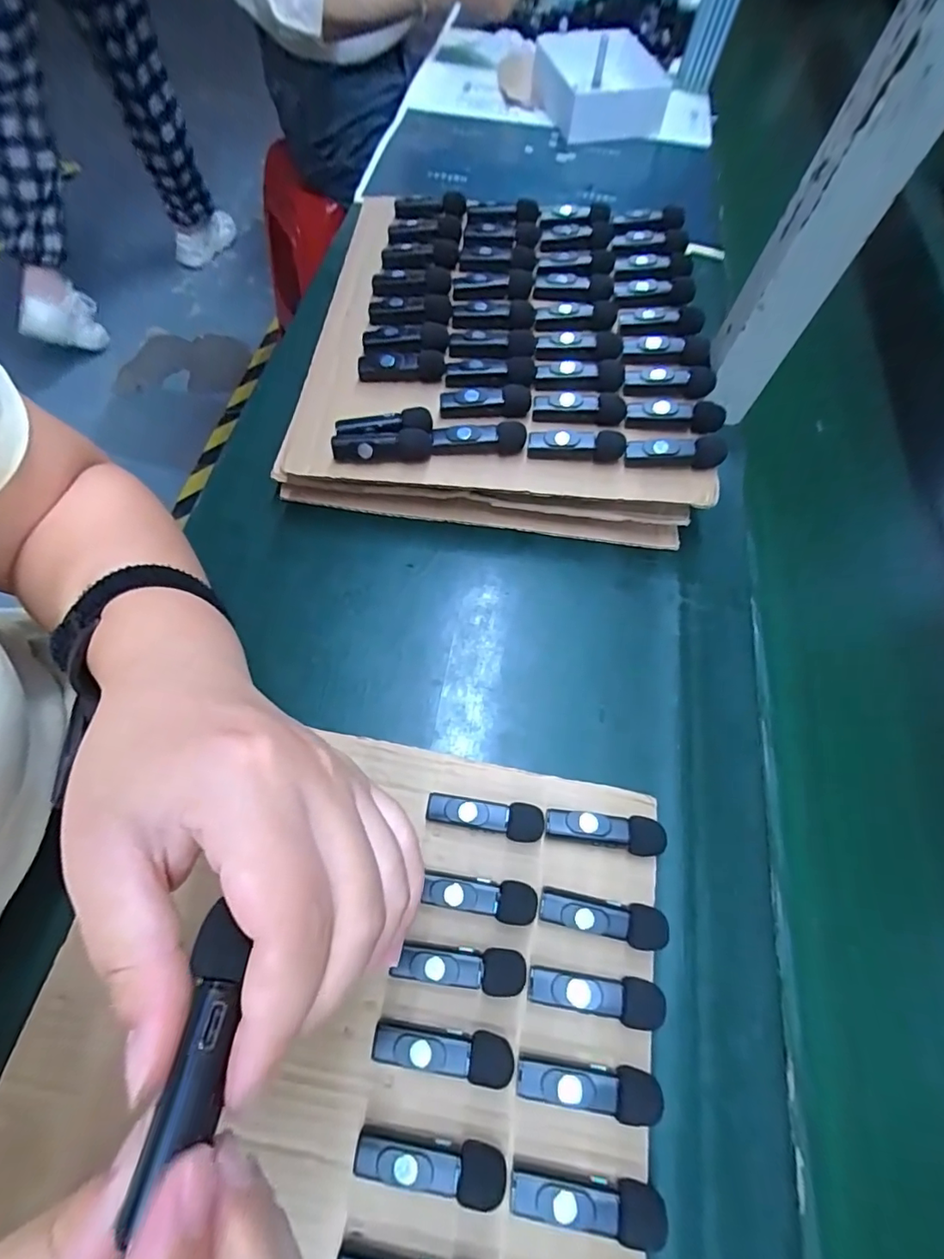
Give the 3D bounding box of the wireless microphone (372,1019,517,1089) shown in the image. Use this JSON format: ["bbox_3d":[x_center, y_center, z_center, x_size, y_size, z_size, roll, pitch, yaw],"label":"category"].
[{"bbox_3d":[-0.013,0.196,0.242,0.064,0.017,0.019,10,64,3],"label":"wireless microphone"}]

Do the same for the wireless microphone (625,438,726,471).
[{"bbox_3d":[0.136,-0.121,0.347,0.063,0.015,0.019,8,64,-2],"label":"wireless microphone"}]

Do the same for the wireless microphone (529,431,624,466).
[{"bbox_3d":[0.071,-0.123,0.346,0.064,0.017,0.013,3,65,-5],"label":"wireless microphone"}]

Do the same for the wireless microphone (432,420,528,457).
[{"bbox_3d":[0.005,-0.130,0.351,0.063,0.015,0.017,-1,65,-7],"label":"wireless microphone"}]

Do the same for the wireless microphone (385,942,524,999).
[{"bbox_3d":[-0.006,0.168,0.257,0.063,0.016,0.019,6,63,1],"label":"wireless microphone"}]

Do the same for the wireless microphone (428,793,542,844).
[{"bbox_3d":[0.007,0.105,0.288,0.063,0.017,0.019,7,63,1],"label":"wireless microphone"}]

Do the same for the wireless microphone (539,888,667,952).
[{"bbox_3d":[0.067,0.150,0.268,0.063,0.018,0.019,9,64,2],"label":"wireless microphone"}]

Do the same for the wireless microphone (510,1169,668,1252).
[{"bbox_3d":[0.049,0.243,0.220,0.063,0.015,0.017,8,64,2],"label":"wireless microphone"}]

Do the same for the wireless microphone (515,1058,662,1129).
[{"bbox_3d":[0.052,0.209,0.237,0.062,0.017,0.018,8,64,2],"label":"wireless microphone"}]

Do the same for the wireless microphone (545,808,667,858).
[{"bbox_3d":[0.073,0.112,0.287,0.063,0.018,0.019,6,63,1],"label":"wireless microphone"}]

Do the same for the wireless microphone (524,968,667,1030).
[{"bbox_3d":[0.060,0.179,0.253,0.063,0.017,0.019,8,64,2],"label":"wireless microphone"}]

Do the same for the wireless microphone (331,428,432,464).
[{"bbox_3d":[-0.061,-0.123,0.348,0.065,0.016,0.016,-1,65,-7],"label":"wireless microphone"}]

